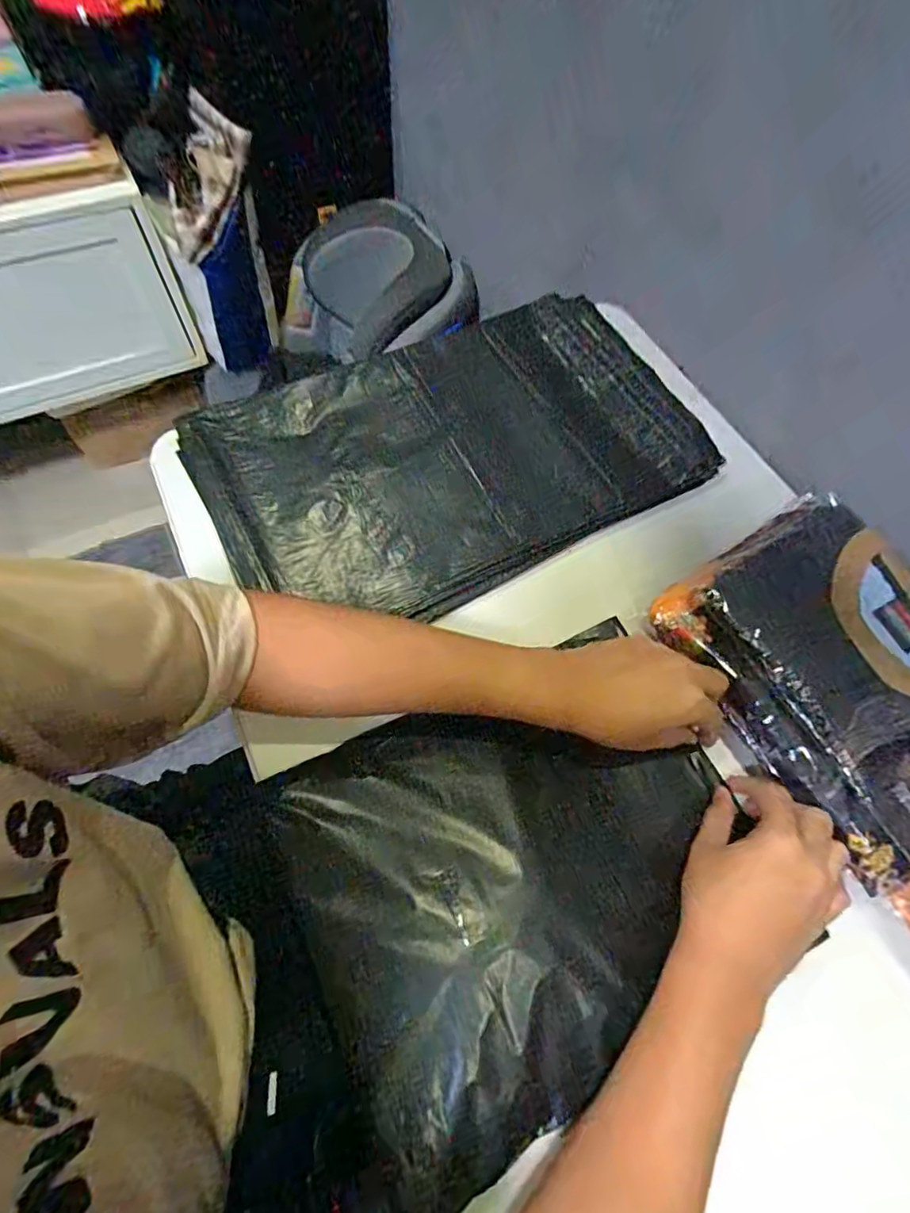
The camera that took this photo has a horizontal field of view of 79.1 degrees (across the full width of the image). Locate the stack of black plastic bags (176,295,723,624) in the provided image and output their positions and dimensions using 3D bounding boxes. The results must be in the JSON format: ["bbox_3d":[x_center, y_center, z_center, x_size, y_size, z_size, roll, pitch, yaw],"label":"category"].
[{"bbox_3d":[-0.002,-0.168,0.569,0.481,0.035,0.303,-27,68,-15],"label":"stack of black plastic bags"}]

